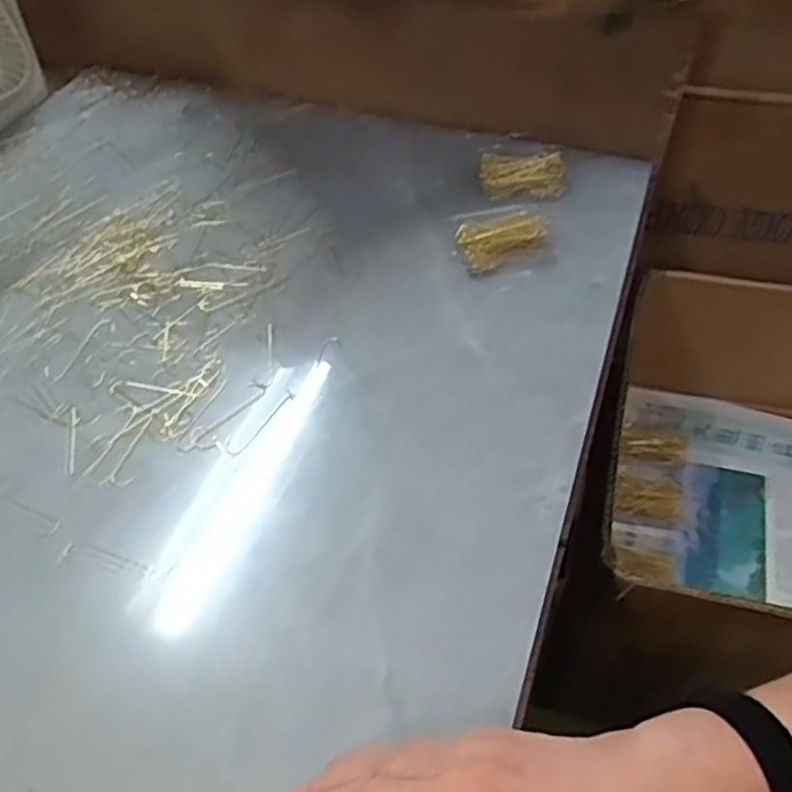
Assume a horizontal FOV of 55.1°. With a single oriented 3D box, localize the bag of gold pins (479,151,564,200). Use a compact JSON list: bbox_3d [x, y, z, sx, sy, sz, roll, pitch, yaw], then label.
[{"bbox_3d":[0.108,-0.193,0.653,0.069,0.010,0.050,3,48,4],"label":"bag of gold pins"}]

